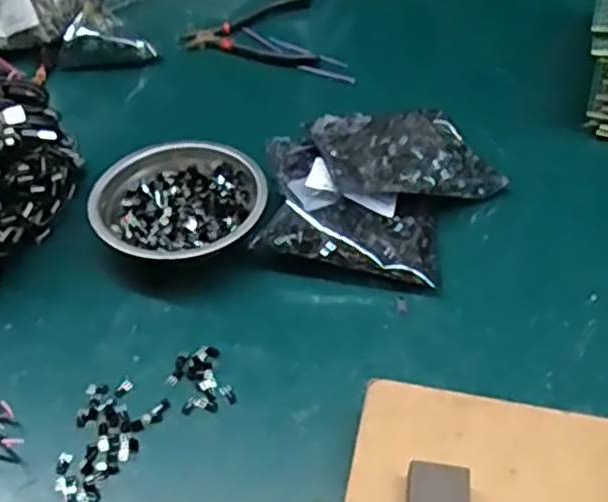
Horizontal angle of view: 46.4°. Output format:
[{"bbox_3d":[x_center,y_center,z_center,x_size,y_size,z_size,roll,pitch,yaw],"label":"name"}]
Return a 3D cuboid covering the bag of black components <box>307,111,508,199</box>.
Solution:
[{"bbox_3d":[0.083,-0.078,0.576,0.139,0.019,0.109,-2,43,-15],"label":"bag of black components"}]

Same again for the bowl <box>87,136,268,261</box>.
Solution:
[{"bbox_3d":[-0.095,-0.033,0.547,0.126,0.035,0.129,-2,45,2],"label":"bowl"}]

